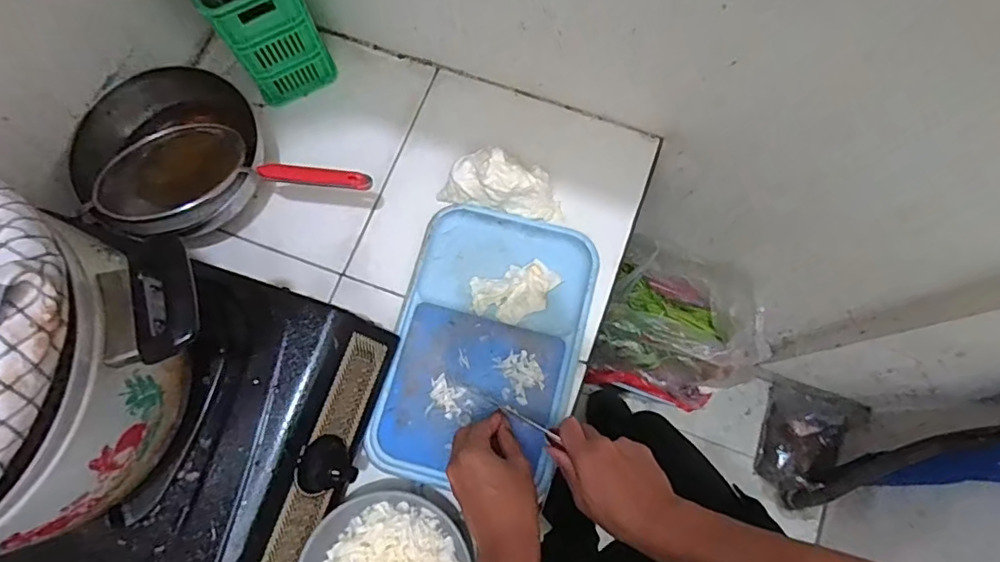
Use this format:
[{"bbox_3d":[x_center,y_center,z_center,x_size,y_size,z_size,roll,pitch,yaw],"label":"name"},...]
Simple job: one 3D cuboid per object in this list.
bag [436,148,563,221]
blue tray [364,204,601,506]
[{"bbox_3d":[0.003,-0.112,0.629,0.140,0.075,0.052,11,76,3],"label":"bag"},{"bbox_3d":[-0.011,0.068,0.607,0.203,0.030,0.299,11,76,3],"label":"blue tray"}]

